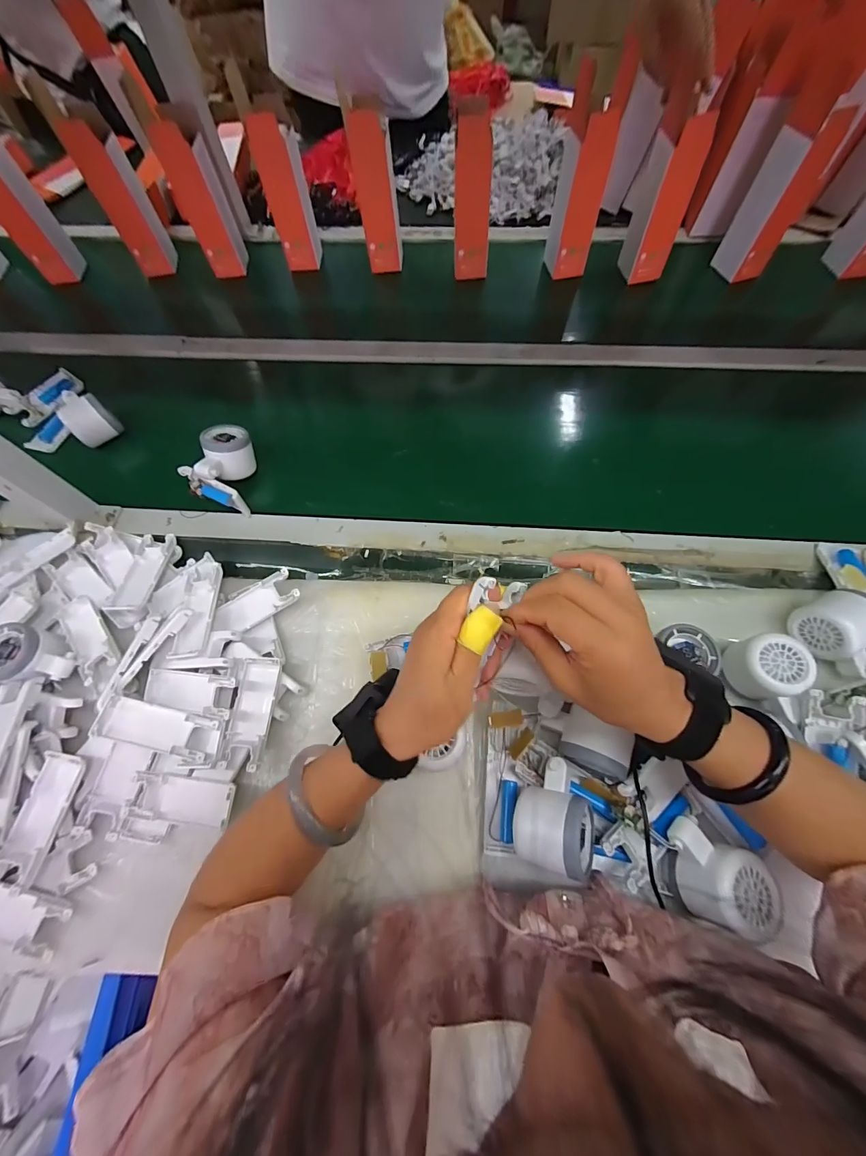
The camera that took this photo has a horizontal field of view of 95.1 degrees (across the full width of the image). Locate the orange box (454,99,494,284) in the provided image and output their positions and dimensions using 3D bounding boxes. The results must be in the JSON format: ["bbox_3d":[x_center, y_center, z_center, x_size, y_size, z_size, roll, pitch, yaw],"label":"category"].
[{"bbox_3d":[0.064,-0.611,0.642,0.061,0.199,0.061,3,66,4],"label":"orange box"}]

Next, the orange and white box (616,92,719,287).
[{"bbox_3d":[0.354,-0.587,0.612,0.054,0.204,0.067,-11,66,-2],"label":"orange and white box"}]

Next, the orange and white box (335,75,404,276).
[{"bbox_3d":[-0.094,-0.640,0.660,0.069,0.196,0.068,-6,65,0],"label":"orange and white box"}]

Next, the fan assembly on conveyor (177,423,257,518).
[{"bbox_3d":[-0.267,-0.148,0.515,0.091,0.050,0.097,20,68,11],"label":"fan assembly on conveyor"}]

